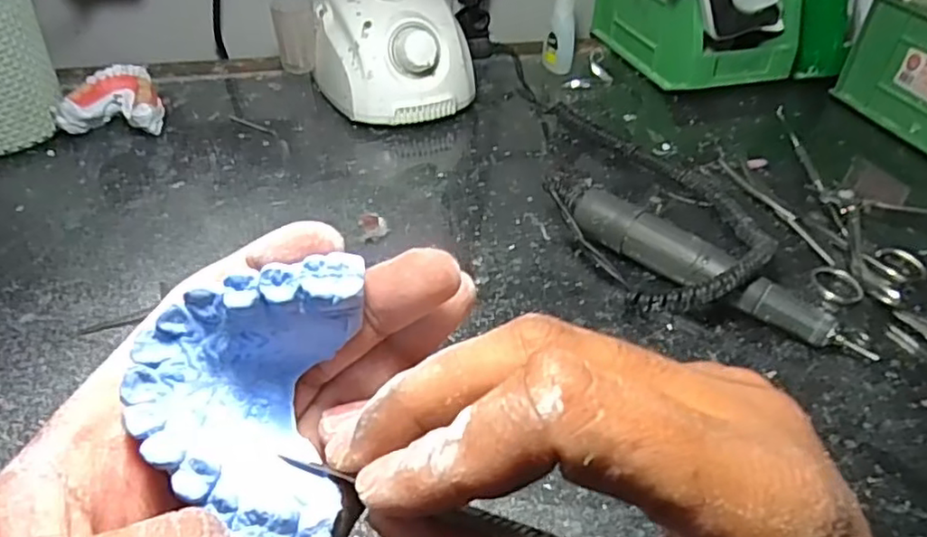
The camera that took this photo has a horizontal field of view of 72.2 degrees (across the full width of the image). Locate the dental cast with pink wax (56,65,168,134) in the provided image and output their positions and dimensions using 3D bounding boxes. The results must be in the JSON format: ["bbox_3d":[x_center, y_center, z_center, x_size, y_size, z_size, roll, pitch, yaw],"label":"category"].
[{"bbox_3d":[-0.248,-0.113,0.448,0.064,0.035,0.054,-18,45,-23],"label":"dental cast with pink wax"}]

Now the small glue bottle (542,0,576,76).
[{"bbox_3d":[0.084,-0.206,0.539,0.024,0.084,0.019,6,41,3],"label":"small glue bottle"}]

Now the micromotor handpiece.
[{"bbox_3d":[0.130,0.003,0.340,0.161,0.030,0.020,31,48,29],"label":"micromotor handpiece"}]

